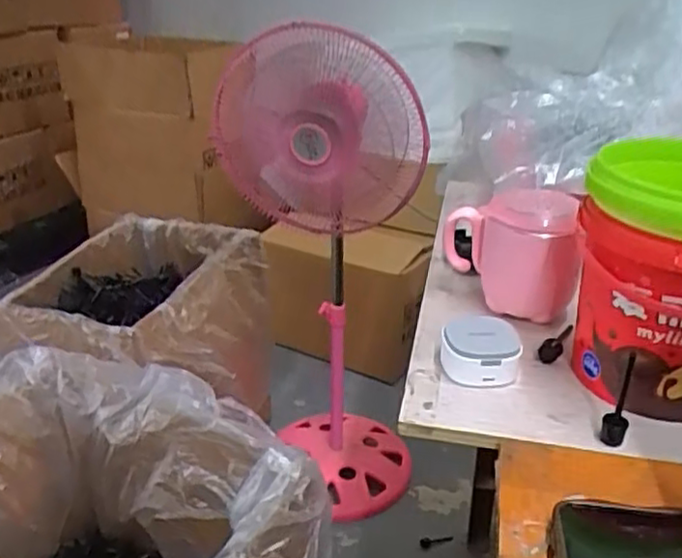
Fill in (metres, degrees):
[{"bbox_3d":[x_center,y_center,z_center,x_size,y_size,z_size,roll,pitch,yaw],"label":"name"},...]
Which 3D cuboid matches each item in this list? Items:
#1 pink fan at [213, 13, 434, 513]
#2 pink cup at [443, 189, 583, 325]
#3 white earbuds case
[{"bbox_3d":[-0.032,0.006,1.219,0.317,0.853,0.282,-4,27,-8],"label":"pink fan"},{"bbox_3d":[0.134,-0.019,0.542,0.103,0.097,0.083,6,27,9],"label":"pink cup"},{"bbox_3d":[0.099,0.050,0.485,0.054,0.033,0.048,6,27,10],"label":"white earbuds case"}]

